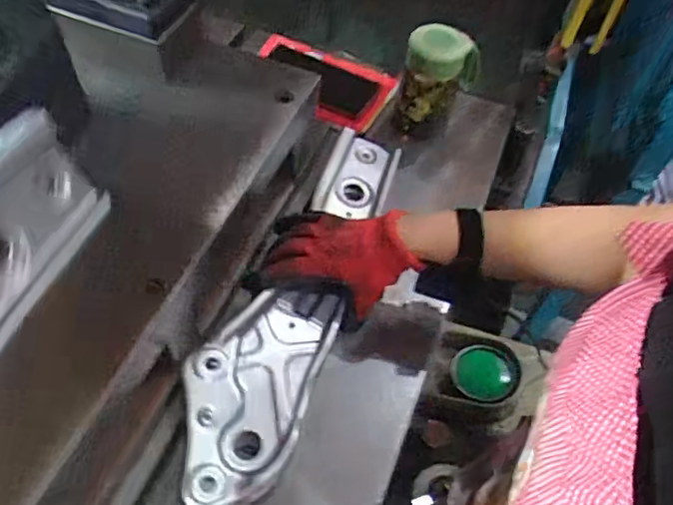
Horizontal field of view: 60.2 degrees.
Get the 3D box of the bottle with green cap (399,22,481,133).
[{"bbox_3d":[0.122,-0.204,0.696,0.086,0.121,0.062,15,56,6],"label":"bottle with green cap"}]

